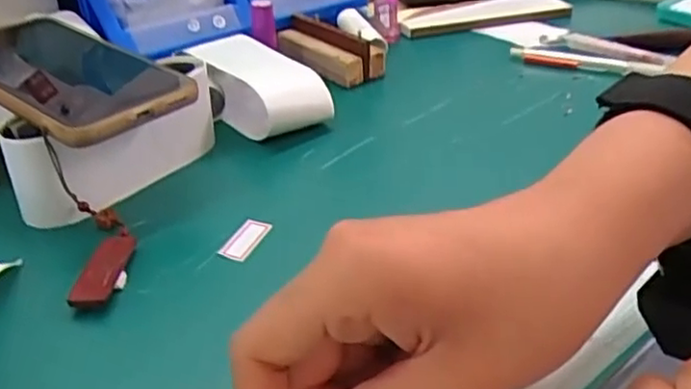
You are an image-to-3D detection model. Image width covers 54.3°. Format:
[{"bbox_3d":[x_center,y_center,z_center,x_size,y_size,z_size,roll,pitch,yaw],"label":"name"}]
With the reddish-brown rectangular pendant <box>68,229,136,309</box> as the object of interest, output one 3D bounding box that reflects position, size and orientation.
[{"bbox_3d":[-0.116,0.036,0.330,0.019,0.008,0.057,1,33,2],"label":"reddish-brown rectangular pendant"}]

